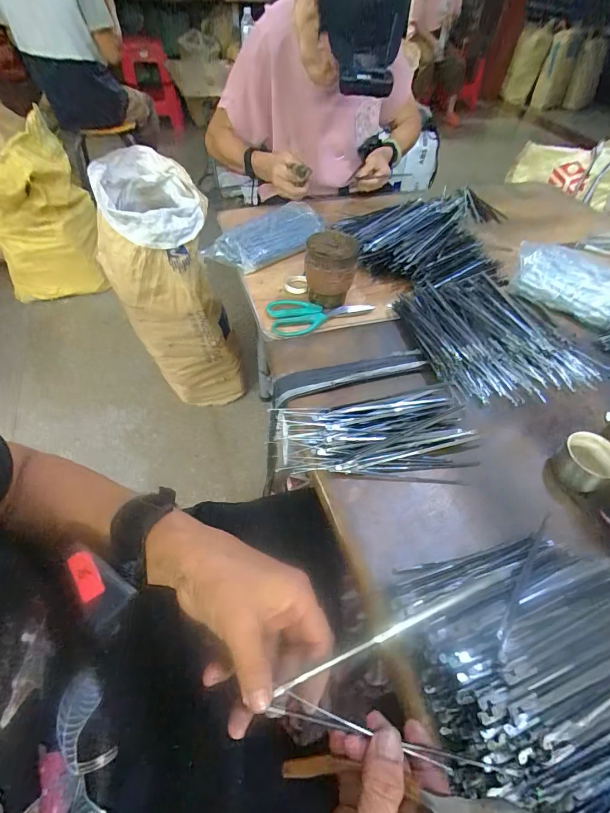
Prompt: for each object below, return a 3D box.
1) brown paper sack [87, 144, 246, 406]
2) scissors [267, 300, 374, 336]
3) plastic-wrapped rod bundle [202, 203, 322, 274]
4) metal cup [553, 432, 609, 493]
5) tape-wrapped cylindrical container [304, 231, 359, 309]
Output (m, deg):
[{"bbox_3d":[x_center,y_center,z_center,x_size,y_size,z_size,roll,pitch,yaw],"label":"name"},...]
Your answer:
[{"bbox_3d":[-0.413,-0.317,1.168,0.277,0.673,0.393,-26,58,-22],"label":"brown paper sack"},{"bbox_3d":[0.025,-0.171,0.671,0.185,0.014,0.086,-17,55,-17],"label":"scissors"},{"bbox_3d":[-0.075,-0.348,0.786,0.265,0.049,0.123,-26,58,-23],"label":"plastic-wrapped rod bundle"},{"bbox_3d":[0.340,0.070,0.465,0.055,0.048,0.063,-19,55,-18],"label":"metal cup"},{"bbox_3d":[0.044,-0.232,0.652,0.081,0.112,0.084,2,52,-3],"label":"tape-wrapped cylindrical container"}]

